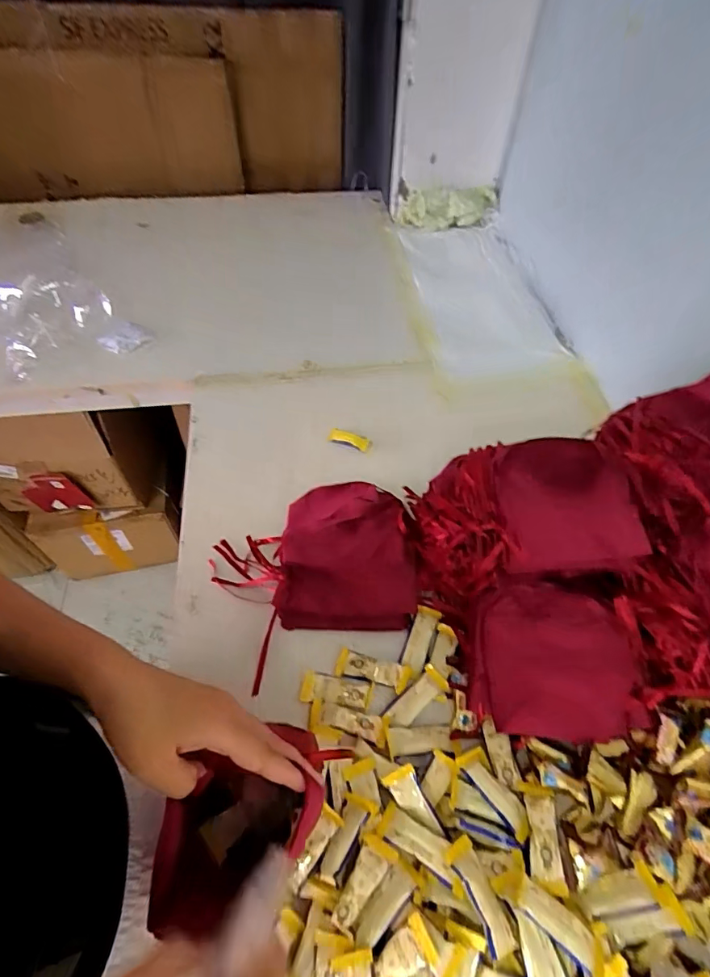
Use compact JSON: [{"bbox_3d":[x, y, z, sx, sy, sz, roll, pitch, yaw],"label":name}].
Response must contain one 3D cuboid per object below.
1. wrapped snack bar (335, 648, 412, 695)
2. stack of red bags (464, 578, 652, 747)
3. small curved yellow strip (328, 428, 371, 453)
[{"bbox_3d":[0.018,0.206,0.542,0.086,0.017,0.031,7,54,20],"label":"wrapped snack bar"},{"bbox_3d":[0.213,0.184,0.516,0.174,0.067,0.160,7,55,2],"label":"stack of red bags"},{"bbox_3d":[-0.007,-0.074,0.739,0.065,0.025,0.016,14,56,7],"label":"small curved yellow strip"}]

